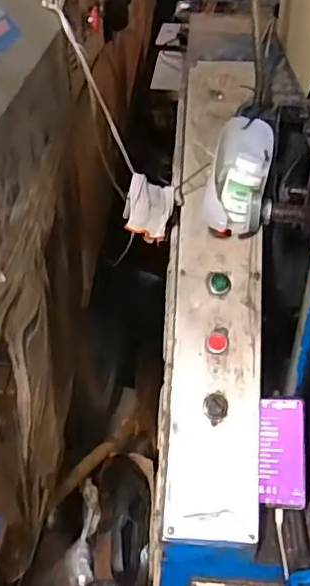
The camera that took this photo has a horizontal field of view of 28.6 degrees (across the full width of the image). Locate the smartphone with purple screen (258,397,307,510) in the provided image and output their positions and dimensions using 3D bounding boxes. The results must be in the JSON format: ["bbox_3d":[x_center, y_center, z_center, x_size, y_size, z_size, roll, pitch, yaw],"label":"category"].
[{"bbox_3d":[0.189,0.234,0.900,0.066,0.012,0.156,-1,70,17],"label":"smartphone with purple screen"}]

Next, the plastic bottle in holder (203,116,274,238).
[{"bbox_3d":[0.126,-0.168,0.890,0.086,0.167,0.075,17,8,16],"label":"plastic bottle in holder"}]

